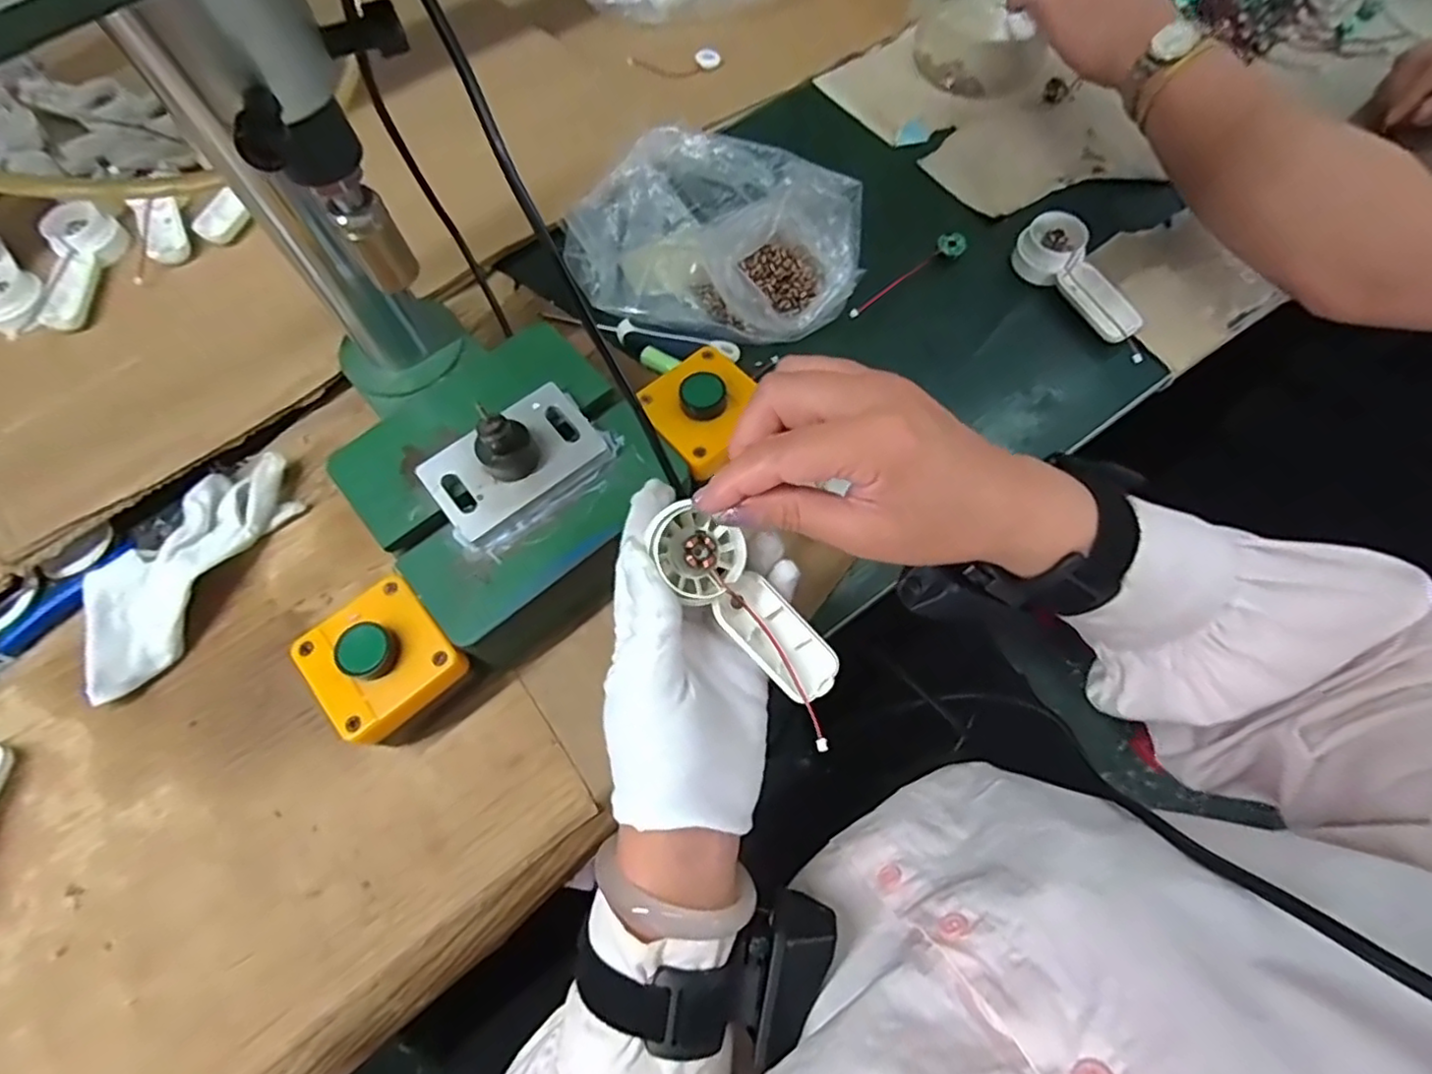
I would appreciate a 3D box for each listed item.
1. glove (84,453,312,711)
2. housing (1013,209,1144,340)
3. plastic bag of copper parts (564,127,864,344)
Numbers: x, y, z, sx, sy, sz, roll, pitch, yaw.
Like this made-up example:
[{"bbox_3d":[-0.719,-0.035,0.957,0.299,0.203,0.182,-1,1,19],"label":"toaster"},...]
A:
[{"bbox_3d":[-0.331,0.016,0.407,0.056,0.034,0.164,24,70,10],"label":"glove"},{"bbox_3d":[0.271,-0.191,0.486,0.040,0.031,0.108,-33,69,-12],"label":"housing"},{"bbox_3d":[0.002,-0.222,0.482,0.203,0.068,0.146,12,69,5],"label":"plastic bag of copper parts"}]

